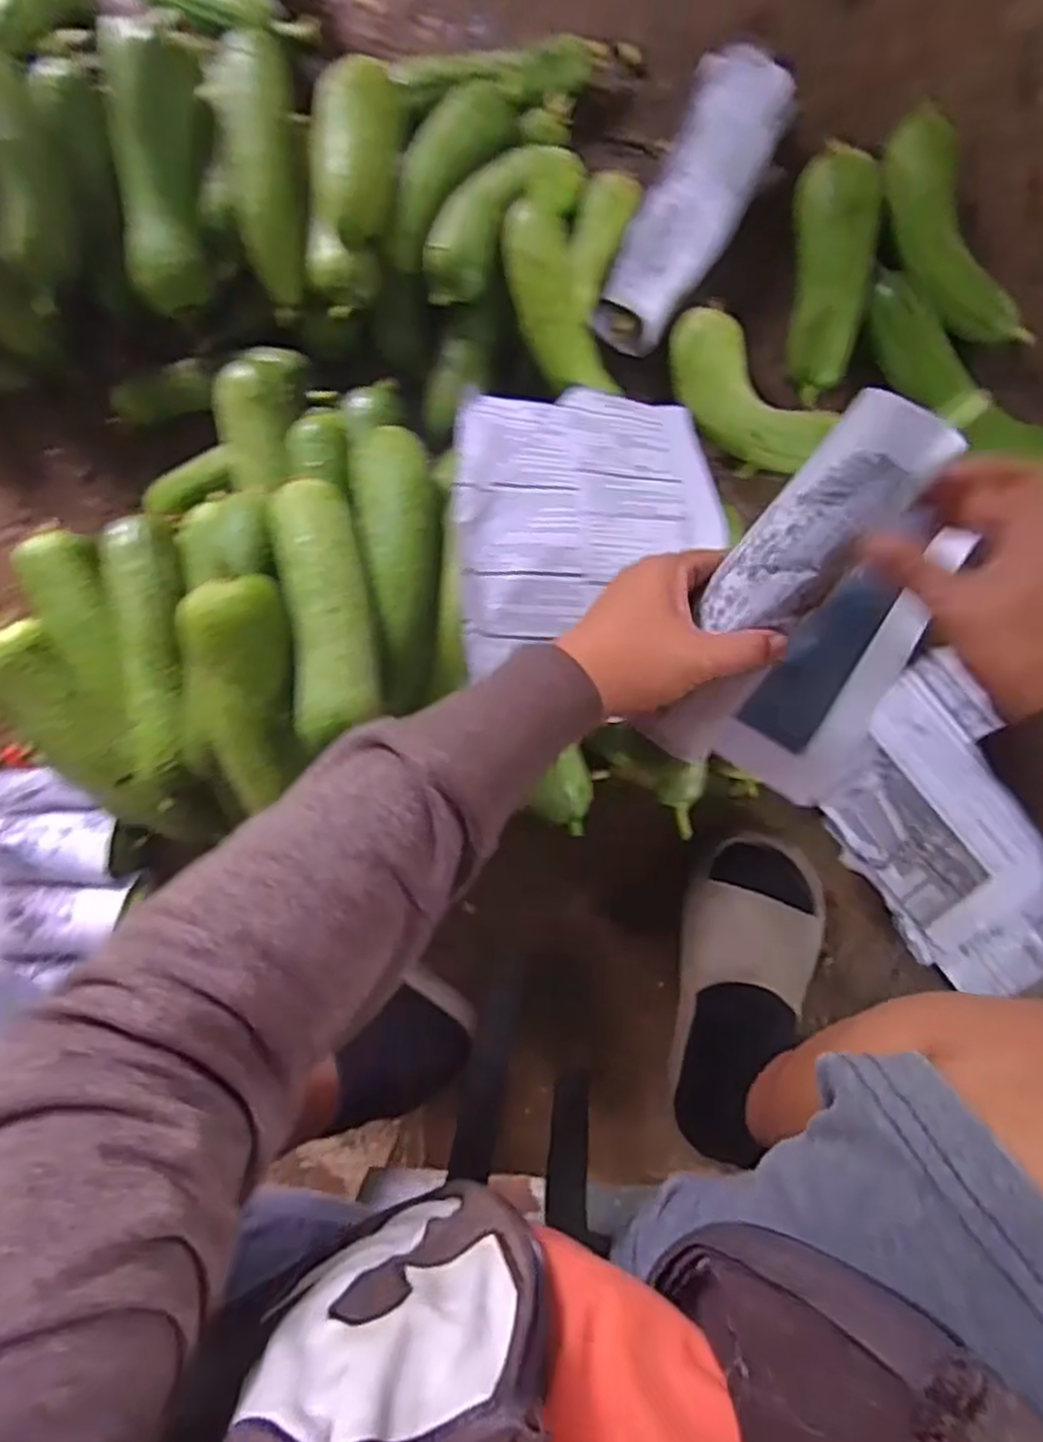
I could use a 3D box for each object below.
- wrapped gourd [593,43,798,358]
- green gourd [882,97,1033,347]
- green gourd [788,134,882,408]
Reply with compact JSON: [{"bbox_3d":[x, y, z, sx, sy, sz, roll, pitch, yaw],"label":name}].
[{"bbox_3d":[0.137,-0.404,0.567,0.079,0.060,0.231,24,98,4],"label":"wrapped gourd"},{"bbox_3d":[0.324,-0.366,0.557,0.063,0.051,0.184,-27,91,9],"label":"green gourd"},{"bbox_3d":[0.243,-0.350,0.560,0.057,0.048,0.184,1,96,7],"label":"green gourd"}]

